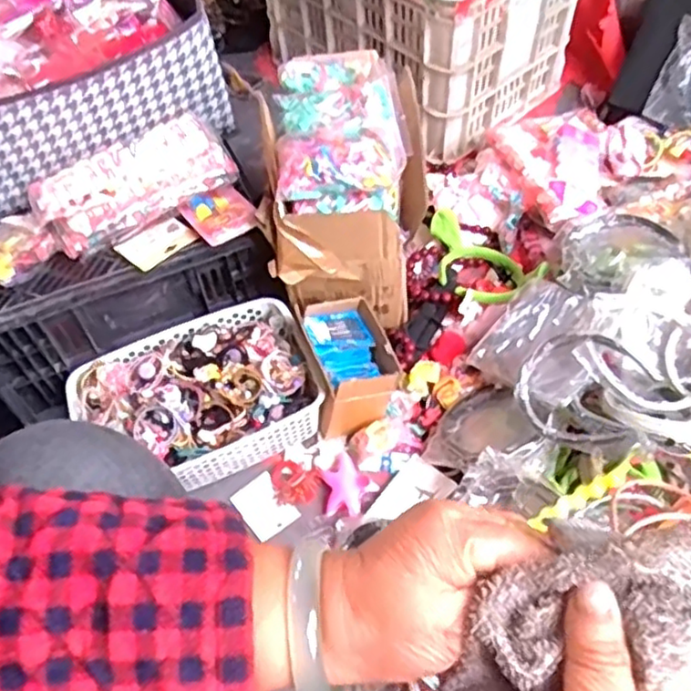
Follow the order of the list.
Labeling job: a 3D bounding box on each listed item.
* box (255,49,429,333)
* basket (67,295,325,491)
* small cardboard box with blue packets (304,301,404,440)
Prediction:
[{"bbox_3d":[-0.001,-0.218,0.910,0.192,0.236,0.320,-4,55,1],"label":"box"},{"bbox_3d":[-0.186,0.060,0.862,0.291,0.080,0.205,-23,57,-12],"label":"basket"},{"bbox_3d":[0.007,0.026,0.873,0.103,0.096,0.143,-11,56,-4],"label":"small cardboard box with blue packets"}]

